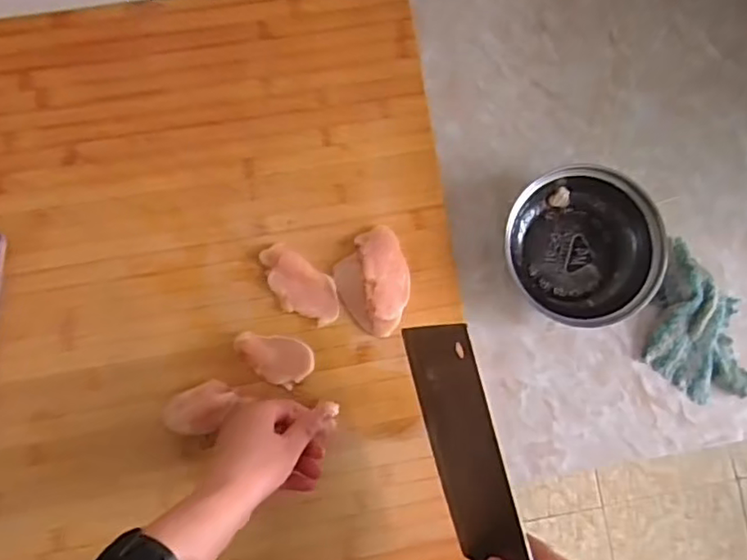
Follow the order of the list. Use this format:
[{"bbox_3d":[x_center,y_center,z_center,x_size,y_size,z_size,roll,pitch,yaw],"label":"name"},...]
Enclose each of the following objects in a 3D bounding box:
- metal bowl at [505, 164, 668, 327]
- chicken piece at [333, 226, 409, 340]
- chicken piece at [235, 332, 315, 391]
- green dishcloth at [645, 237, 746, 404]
[{"bbox_3d":[0.189,-0.031,0.570,0.134,0.051,0.140,1,83,-4],"label":"metal bowl"},{"bbox_3d":[0.001,0.003,0.556,0.064,0.022,0.093,-15,84,-6],"label":"chicken piece"},{"bbox_3d":[-0.089,0.069,0.549,0.069,0.006,0.041,23,82,-1],"label":"chicken piece"},{"bbox_3d":[0.306,0.039,0.582,0.094,0.028,0.150,-11,84,-6],"label":"green dishcloth"}]

